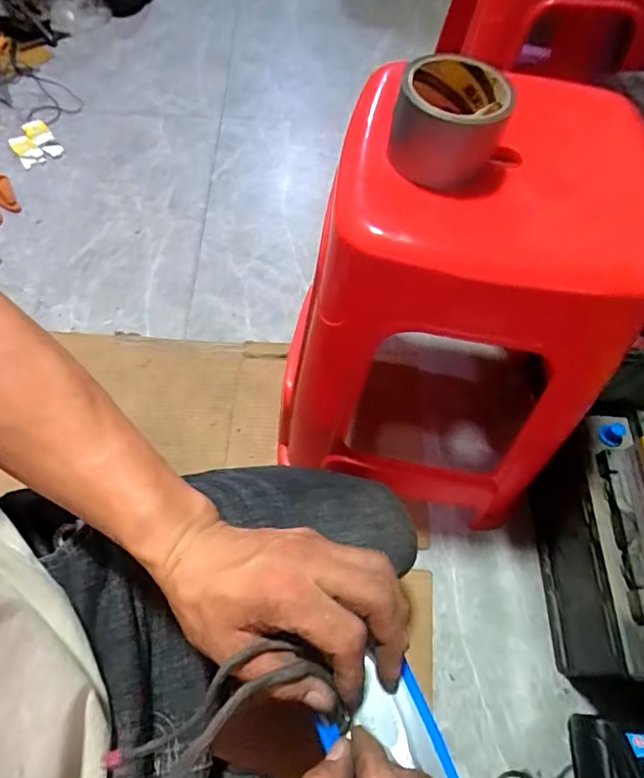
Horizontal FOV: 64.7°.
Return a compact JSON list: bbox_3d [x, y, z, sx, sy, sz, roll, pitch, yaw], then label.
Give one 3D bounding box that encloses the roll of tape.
[{"bbox_3d":[0.110,-0.229,0.430,0.083,0.065,0.083,2,60,-3],"label":"roll of tape"}]

